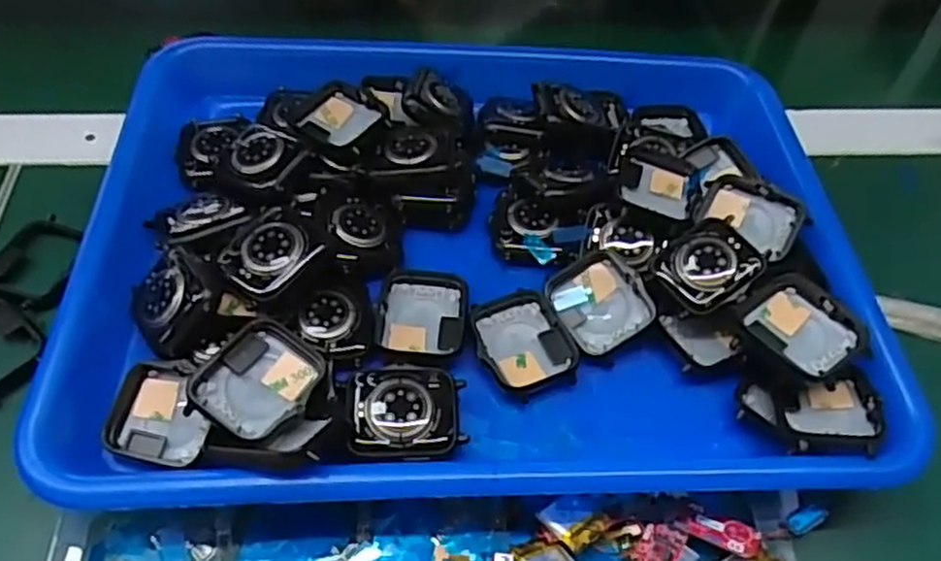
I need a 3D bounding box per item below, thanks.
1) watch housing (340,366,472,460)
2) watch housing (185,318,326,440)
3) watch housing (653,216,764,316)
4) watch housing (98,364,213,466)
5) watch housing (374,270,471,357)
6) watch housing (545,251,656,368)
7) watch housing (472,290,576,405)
[{"bbox_3d":[-0.024,0.047,0.263,0.043,0.008,0.035,0,52,-4],"label":"watch housing"},{"bbox_3d":[-0.076,0.037,0.260,0.037,0.010,0.041,28,54,6],"label":"watch housing"},{"bbox_3d":[0.100,-0.007,0.303,0.040,0.010,0.037,-33,67,0],"label":"watch housing"},{"bbox_3d":[-0.113,0.049,0.263,0.036,0.016,0.033,12,52,5],"label":"watch housing"},{"bbox_3d":[-0.020,0.014,0.300,0.037,0.009,0.039,4,52,-1],"label":"watch housing"},{"bbox_3d":[0.056,0.010,0.306,0.036,0.009,0.041,-31,63,-3],"label":"watch housing"},{"bbox_3d":[0.021,0.026,0.295,0.038,0.010,0.042,-20,56,-18],"label":"watch housing"}]

